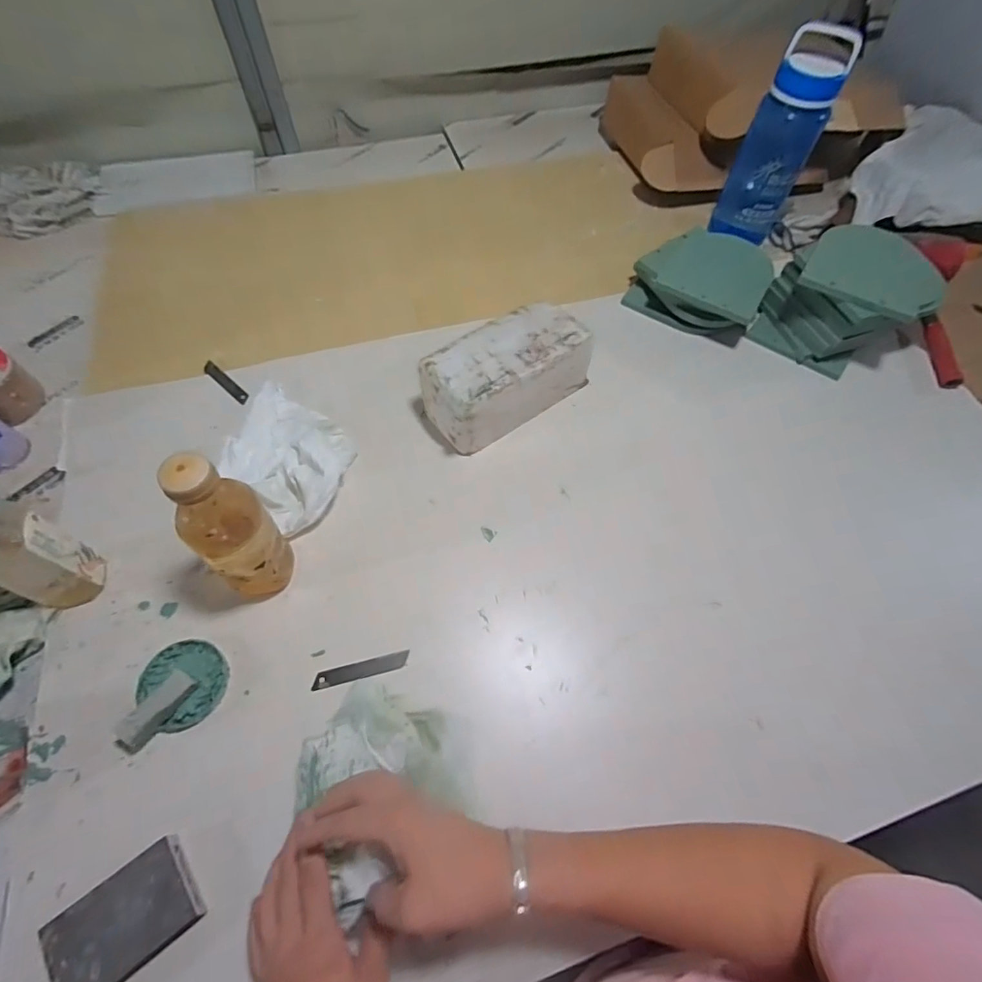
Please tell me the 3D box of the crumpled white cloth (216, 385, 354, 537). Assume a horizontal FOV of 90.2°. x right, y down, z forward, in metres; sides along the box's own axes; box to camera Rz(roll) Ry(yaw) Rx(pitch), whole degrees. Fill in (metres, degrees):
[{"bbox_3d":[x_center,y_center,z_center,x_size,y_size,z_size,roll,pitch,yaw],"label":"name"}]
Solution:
[{"bbox_3d":[-0.264,-0.053,0.609,0.209,0.061,0.155,36,66,17],"label":"crumpled white cloth"}]

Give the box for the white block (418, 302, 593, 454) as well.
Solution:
[{"bbox_3d":[0.020,-0.151,0.648,0.223,0.104,0.109,-30,66,-17],"label":"white block"}]

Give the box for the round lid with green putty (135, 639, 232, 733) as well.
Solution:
[{"bbox_3d":[-0.309,0.193,0.496,0.082,0.016,0.078,1,61,-1],"label":"round lid with green putty"}]

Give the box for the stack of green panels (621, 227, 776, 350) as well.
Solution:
[{"bbox_3d":[0.330,-0.330,0.773,0.192,0.079,0.158,28,64,13],"label":"stack of green panels"}]

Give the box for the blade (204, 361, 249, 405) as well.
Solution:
[{"bbox_3d":[-0.376,-0.155,0.694,0.094,0.005,0.018,39,64,13],"label":"blade"}]

